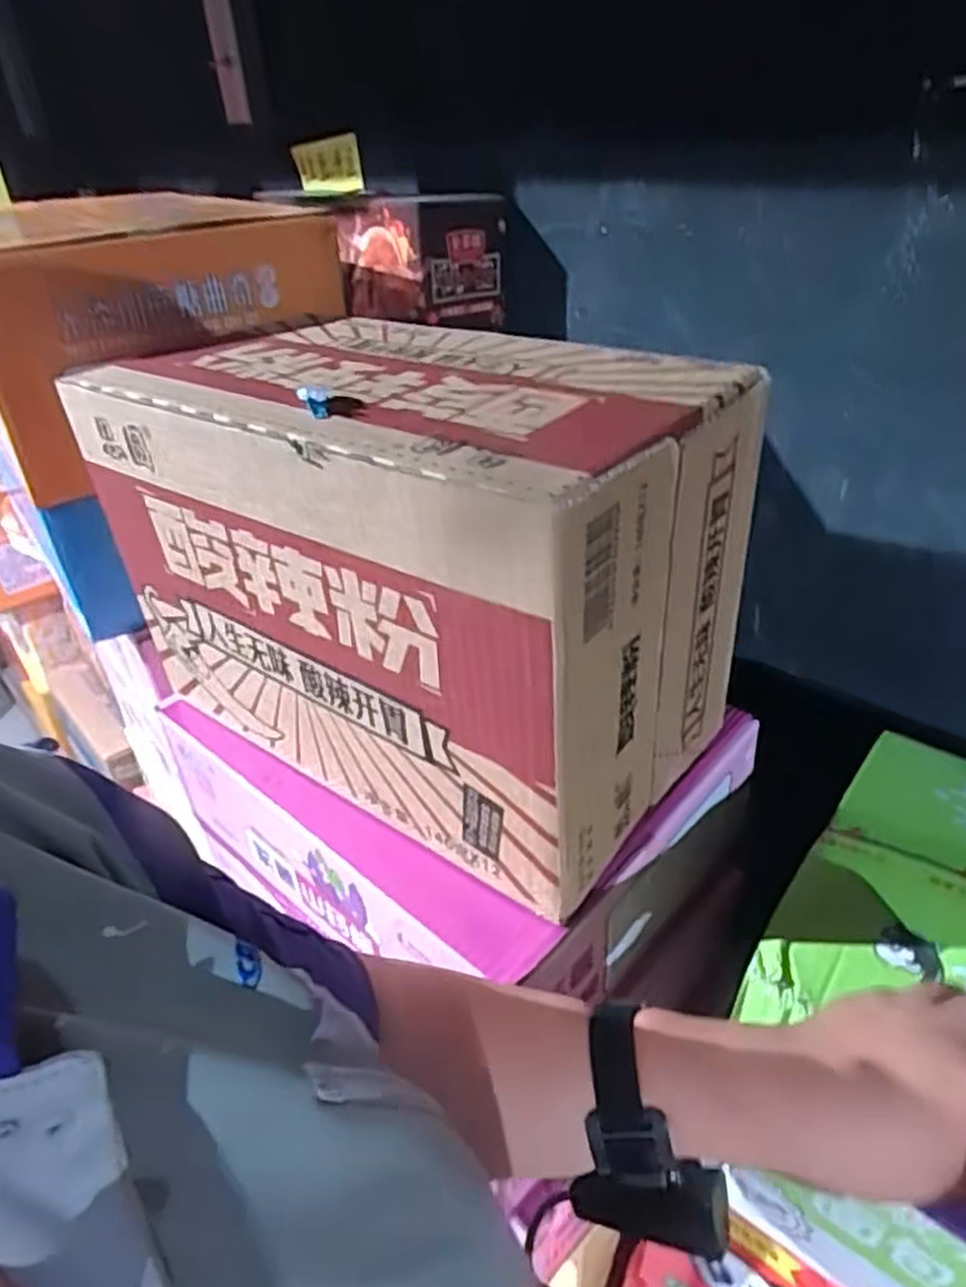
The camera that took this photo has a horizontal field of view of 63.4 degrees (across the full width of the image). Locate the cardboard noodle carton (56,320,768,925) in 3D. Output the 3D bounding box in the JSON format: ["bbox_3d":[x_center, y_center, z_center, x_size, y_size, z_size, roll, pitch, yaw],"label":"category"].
[{"bbox_3d":[-0.055,-0.054,0.548,0.396,0.266,0.216,22,40,32],"label":"cardboard noodle carton"}]

